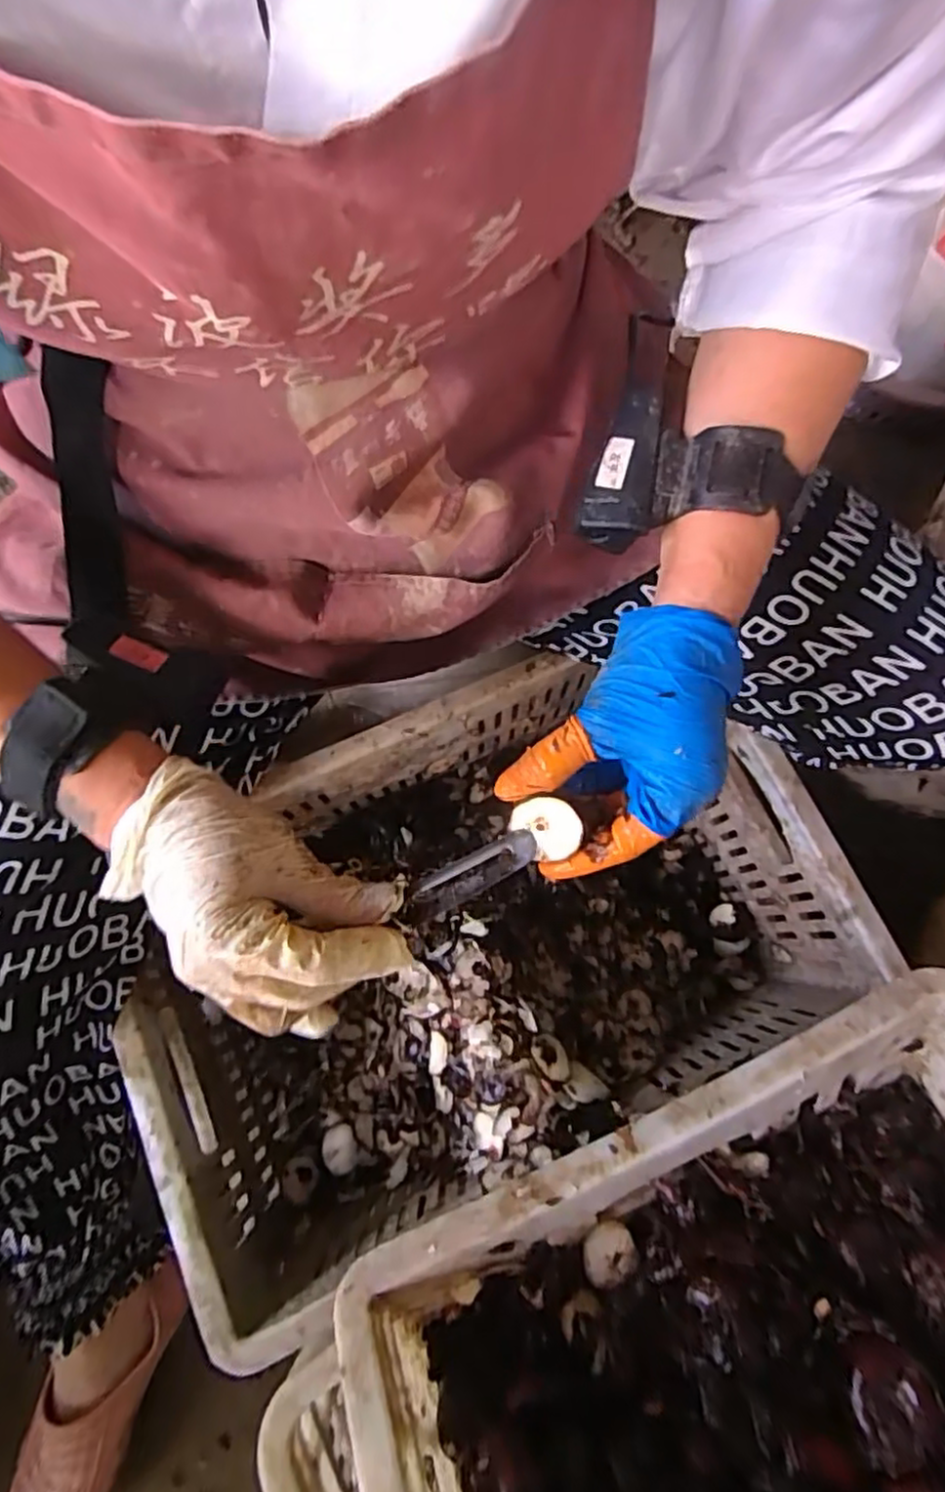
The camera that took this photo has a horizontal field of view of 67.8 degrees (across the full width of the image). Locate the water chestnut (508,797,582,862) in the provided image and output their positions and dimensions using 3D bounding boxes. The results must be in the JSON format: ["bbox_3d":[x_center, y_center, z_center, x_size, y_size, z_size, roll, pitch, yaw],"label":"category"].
[{"bbox_3d":[0.034,0.036,0.326,0.030,0.016,0.025,-14,98,24],"label":"water chestnut"}]

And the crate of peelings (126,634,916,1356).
[{"bbox_3d":[0.003,0.142,0.536,0.457,0.194,0.299,-26,76,-7],"label":"crate of peelings"}]

